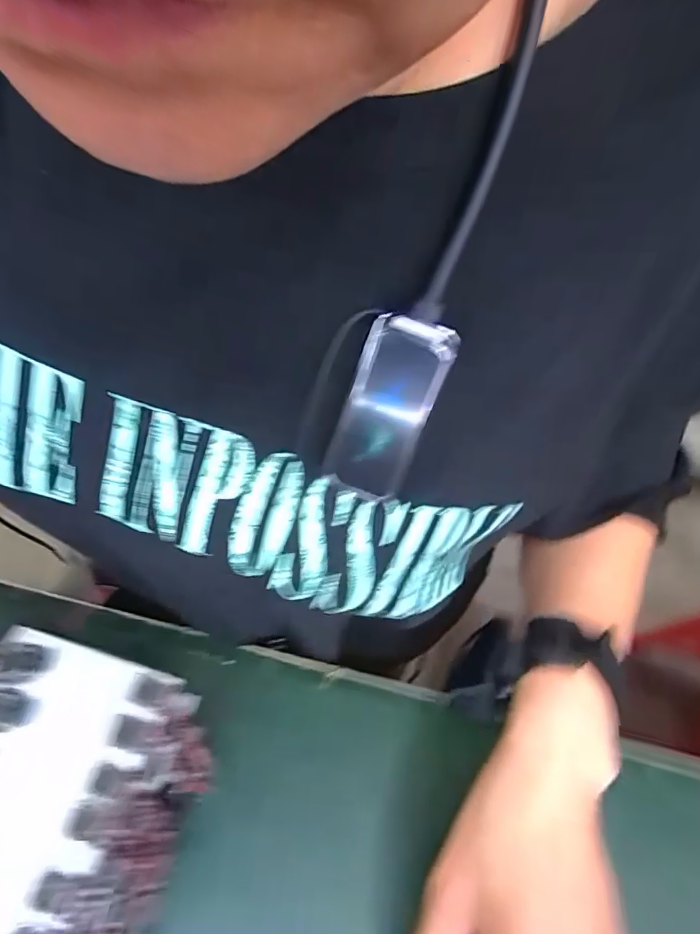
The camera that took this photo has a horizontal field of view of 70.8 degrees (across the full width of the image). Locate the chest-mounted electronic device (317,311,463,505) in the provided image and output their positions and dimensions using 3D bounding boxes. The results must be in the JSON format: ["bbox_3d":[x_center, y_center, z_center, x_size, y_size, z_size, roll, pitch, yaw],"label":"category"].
[{"bbox_3d":[0.012,-0.019,0.169,0.027,0.063,0.008,29,23,19],"label":"chest-mounted electronic device"}]

